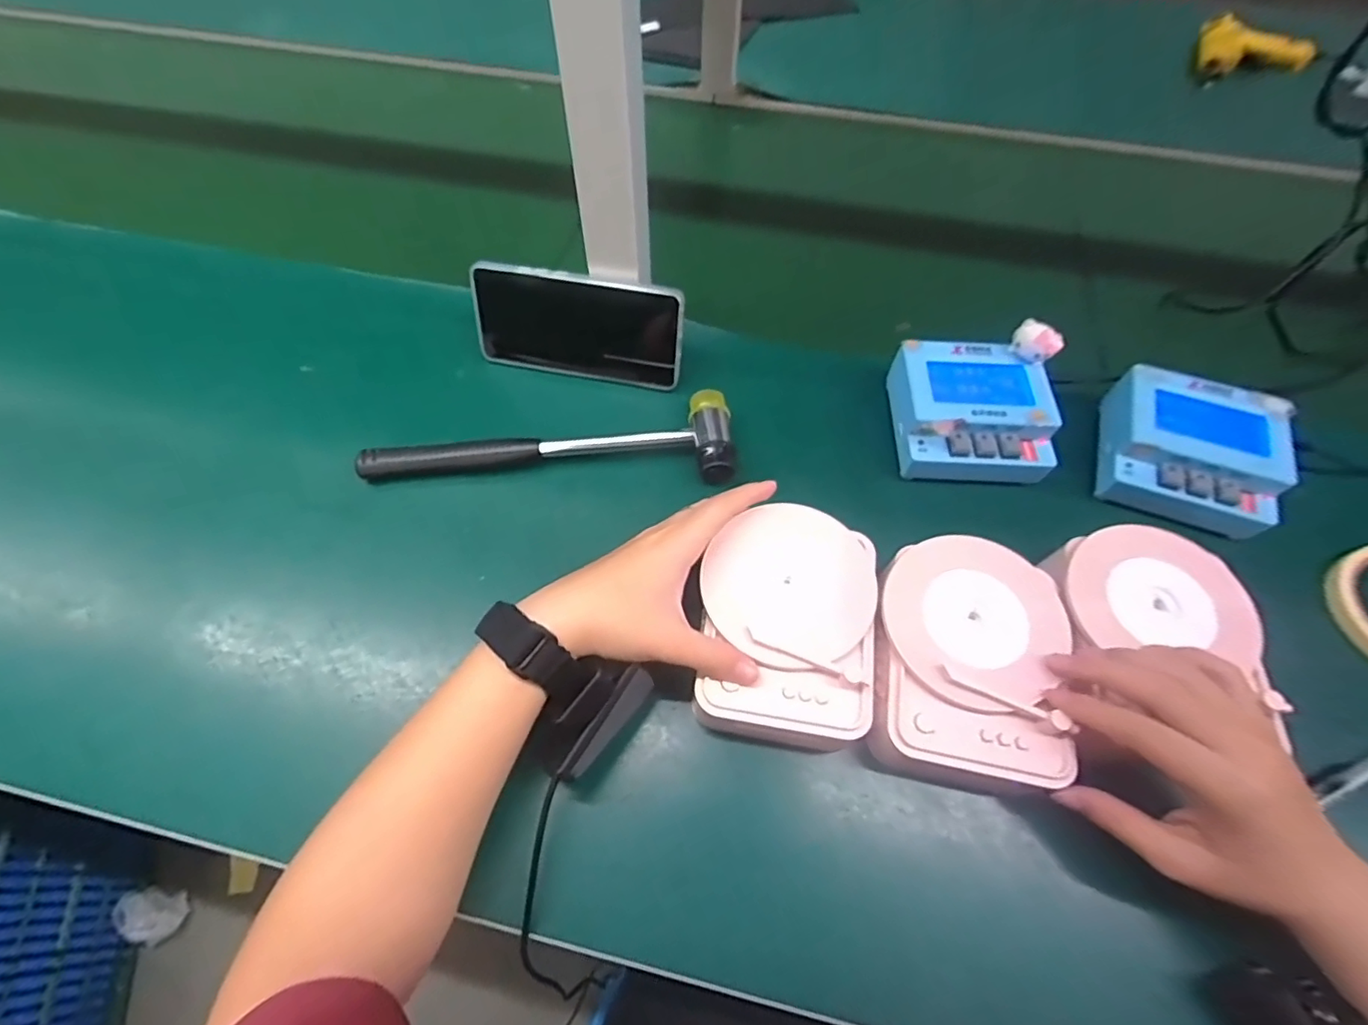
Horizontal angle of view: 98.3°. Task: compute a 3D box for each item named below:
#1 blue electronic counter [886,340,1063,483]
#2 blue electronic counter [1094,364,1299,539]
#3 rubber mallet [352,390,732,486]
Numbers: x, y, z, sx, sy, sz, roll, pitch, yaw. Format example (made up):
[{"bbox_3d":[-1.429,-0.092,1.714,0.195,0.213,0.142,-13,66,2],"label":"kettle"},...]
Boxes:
[{"bbox_3d":[0.211,-0.075,0.436,0.102,0.041,0.097,4,60,2],"label":"blue electronic counter"},{"bbox_3d":[0.365,-0.045,0.426,0.107,0.044,0.100,22,62,12],"label":"blue electronic counter"},{"bbox_3d":[-0.099,-0.053,0.446,0.268,0.033,0.068,0,60,-1],"label":"rubber mallet"}]

